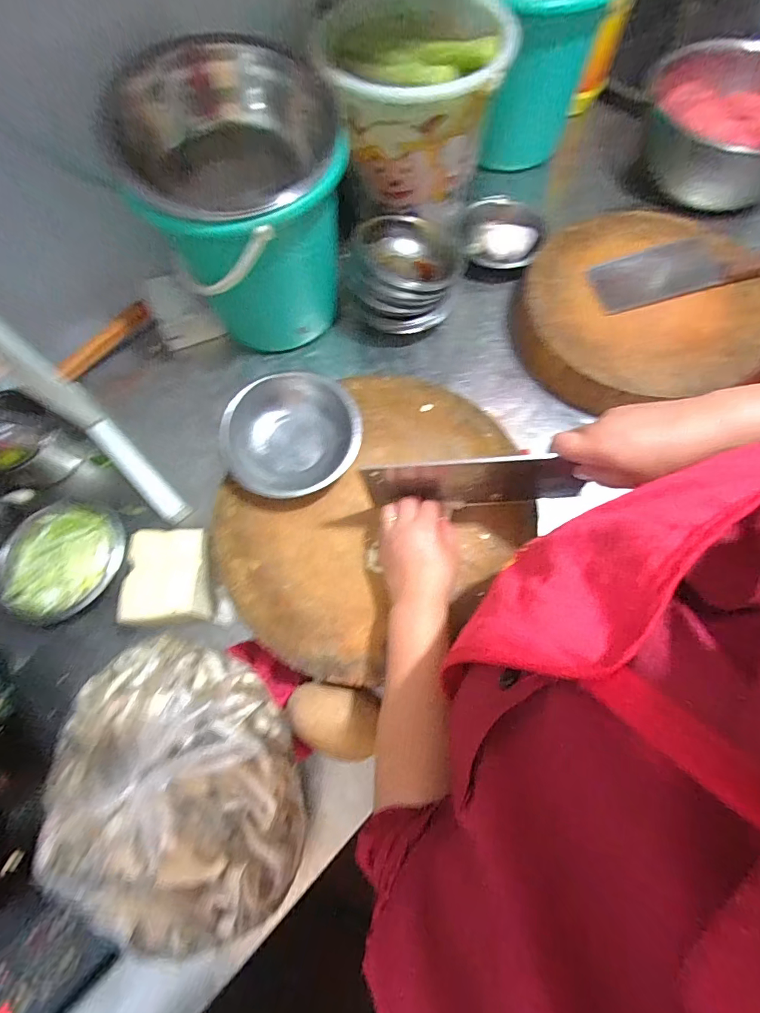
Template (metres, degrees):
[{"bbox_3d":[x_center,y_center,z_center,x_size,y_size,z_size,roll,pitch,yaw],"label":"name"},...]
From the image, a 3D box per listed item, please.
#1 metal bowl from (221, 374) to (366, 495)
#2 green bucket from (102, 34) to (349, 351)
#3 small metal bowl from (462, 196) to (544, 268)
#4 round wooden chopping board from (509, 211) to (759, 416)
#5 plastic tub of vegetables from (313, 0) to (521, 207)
[{"bbox_3d":[-0.106,-0.085,0.537,0.162,0.061,0.150,-1,68,2],"label":"metal bowl"},{"bbox_3d":[-0.183,-0.402,0.611,0.250,0.296,0.255,-4,68,1],"label":"green bucket"},{"bbox_3d":[0.220,-0.488,0.787,0.135,0.045,0.164,3,68,4],"label":"small metal bowl"},{"bbox_3d":[0.410,-0.315,0.695,0.354,0.088,0.371,-1,68,2],"label":"round wooden chopping board"},{"bbox_3d":[0.060,-0.637,0.683,0.249,0.181,0.258,8,69,6],"label":"plastic tub of vegetables"}]

